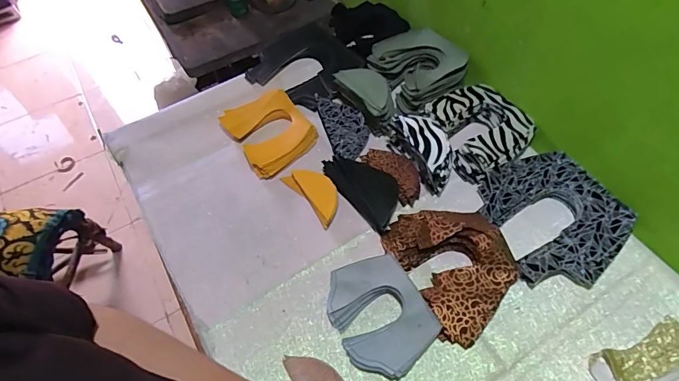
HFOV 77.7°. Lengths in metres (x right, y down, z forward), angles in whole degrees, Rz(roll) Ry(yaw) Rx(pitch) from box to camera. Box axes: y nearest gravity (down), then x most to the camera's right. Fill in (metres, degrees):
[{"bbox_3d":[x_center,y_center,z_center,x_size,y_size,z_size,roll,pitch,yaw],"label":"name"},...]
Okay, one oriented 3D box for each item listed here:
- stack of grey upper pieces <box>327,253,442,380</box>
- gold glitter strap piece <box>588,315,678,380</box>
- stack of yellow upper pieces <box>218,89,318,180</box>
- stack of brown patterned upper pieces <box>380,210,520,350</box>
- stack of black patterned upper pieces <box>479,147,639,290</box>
[{"bbox_3d":[0.050,0.162,0.553,0.114,0.029,0.149,-26,58,-13],"label":"stack of grey upper pieces"},{"bbox_3d":[0.374,0.206,0.511,0.134,0.005,0.058,-21,57,-9],"label":"gold glitter strap piece"},{"bbox_3d":[-0.120,-0.104,0.741,0.125,0.033,0.159,-31,60,-15],"label":"stack of yellow upper pieces"},{"bbox_3d":[0.157,0.098,0.576,0.132,0.051,0.185,-25,58,-12],"label":"stack of brown patterned upper pieces"},{"bbox_3d":[0.306,0.040,0.611,0.175,0.038,0.192,-20,57,-9],"label":"stack of black patterned upper pieces"}]

